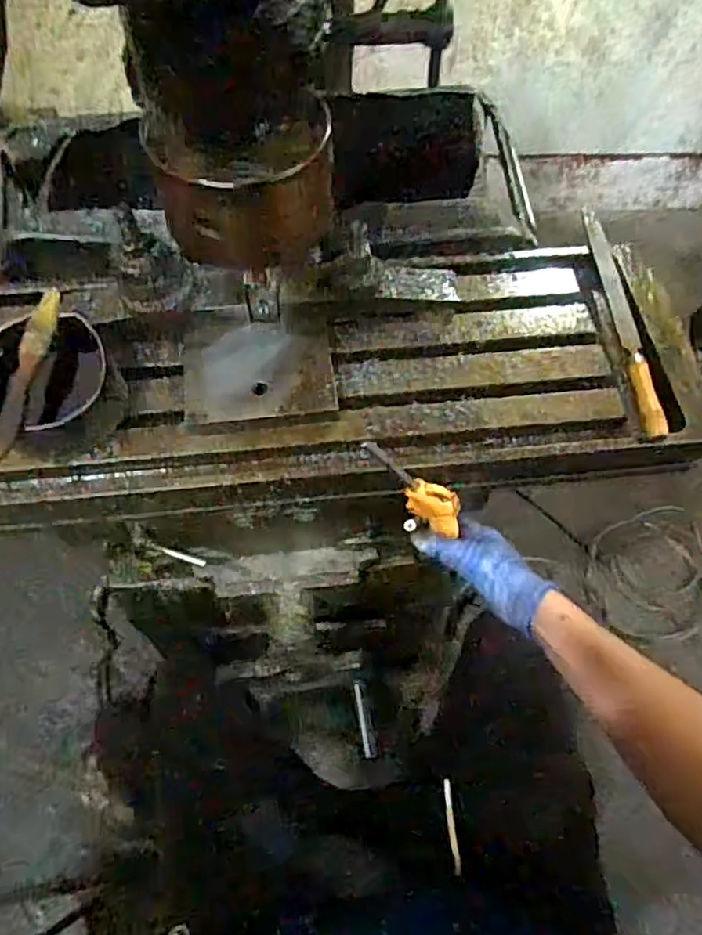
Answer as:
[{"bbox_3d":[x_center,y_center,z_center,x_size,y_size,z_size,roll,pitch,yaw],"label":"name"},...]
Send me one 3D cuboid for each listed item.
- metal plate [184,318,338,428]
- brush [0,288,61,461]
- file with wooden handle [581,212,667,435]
[{"bbox_3d":[-0.078,-0.085,0.544,0.128,0.010,0.100,-7,60,-10],"label":"metal plate"},{"bbox_3d":[-0.254,-0.076,0.490,0.019,0.021,0.145,6,62,1],"label":"brush"},{"bbox_3d":[0.258,-0.149,0.597,0.020,0.018,0.279,-1,62,-3],"label":"file with wooden handle"}]

